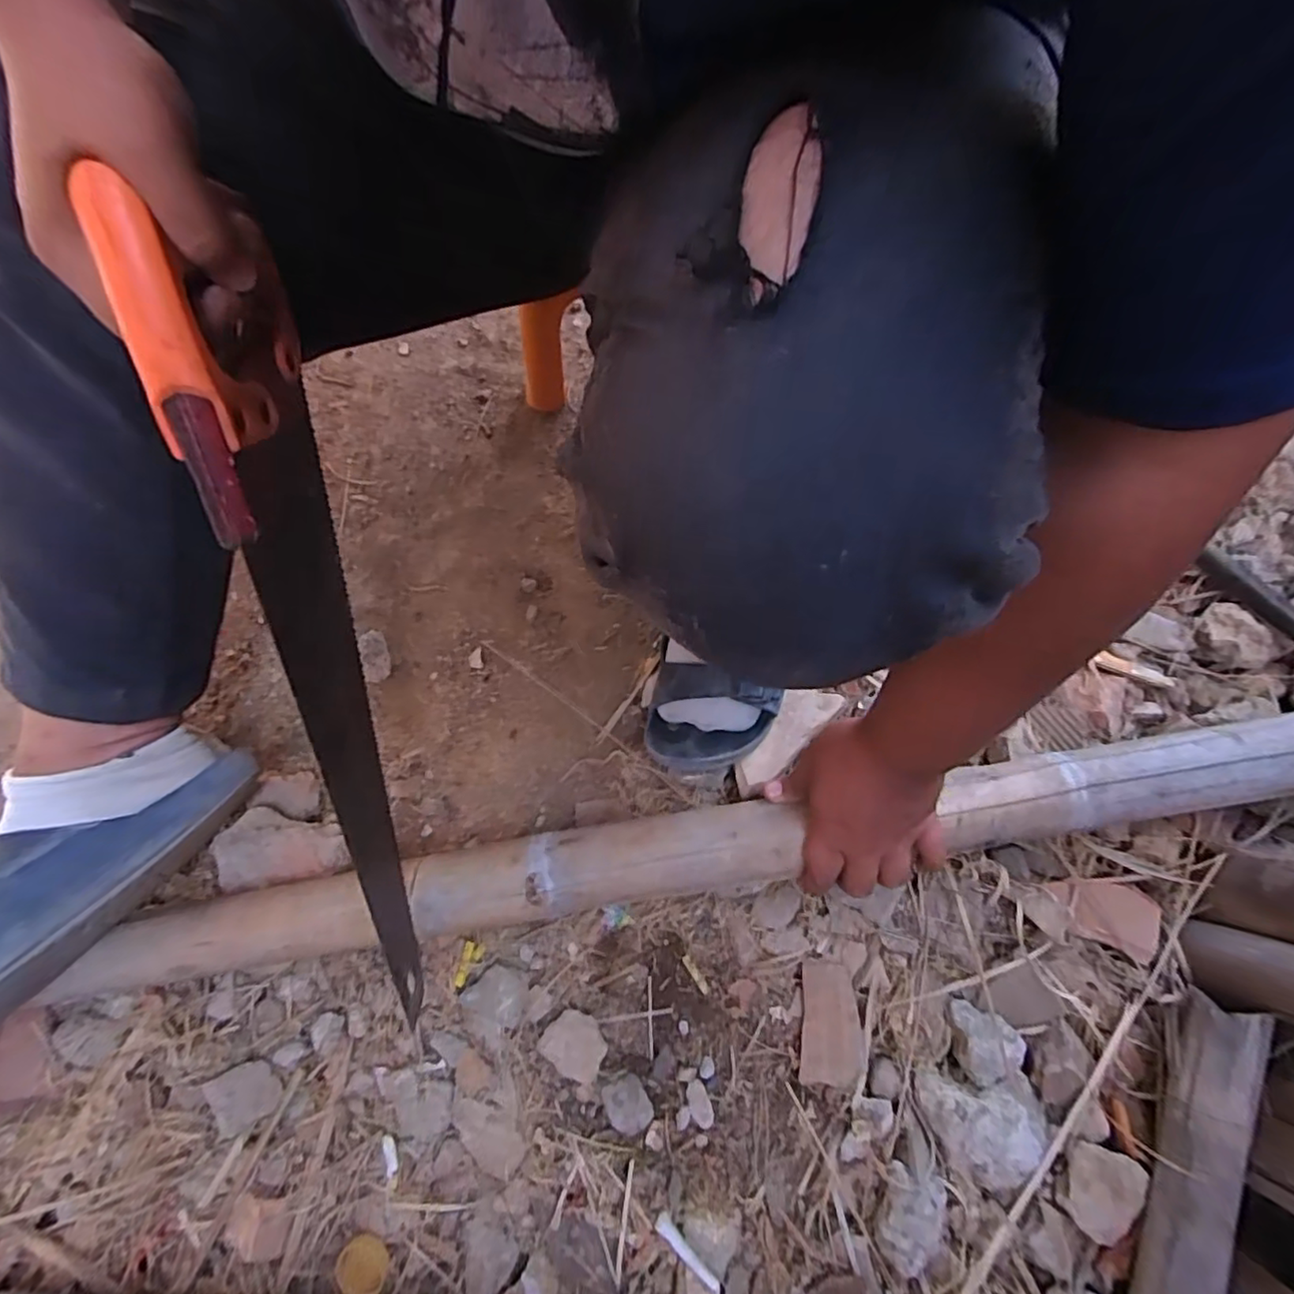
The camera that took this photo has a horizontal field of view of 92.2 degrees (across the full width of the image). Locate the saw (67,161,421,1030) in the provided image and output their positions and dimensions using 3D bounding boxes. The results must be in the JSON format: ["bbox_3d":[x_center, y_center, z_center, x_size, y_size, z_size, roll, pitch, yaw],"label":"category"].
[{"bbox_3d":[-0.195,0.020,0.381,0.032,0.110,0.478,-3,115,1],"label":"saw"}]

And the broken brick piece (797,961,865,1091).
[{"bbox_3d":[0.150,0.308,0.509,0.047,0.009,0.090,1,73,21],"label":"broken brick piece"}]

